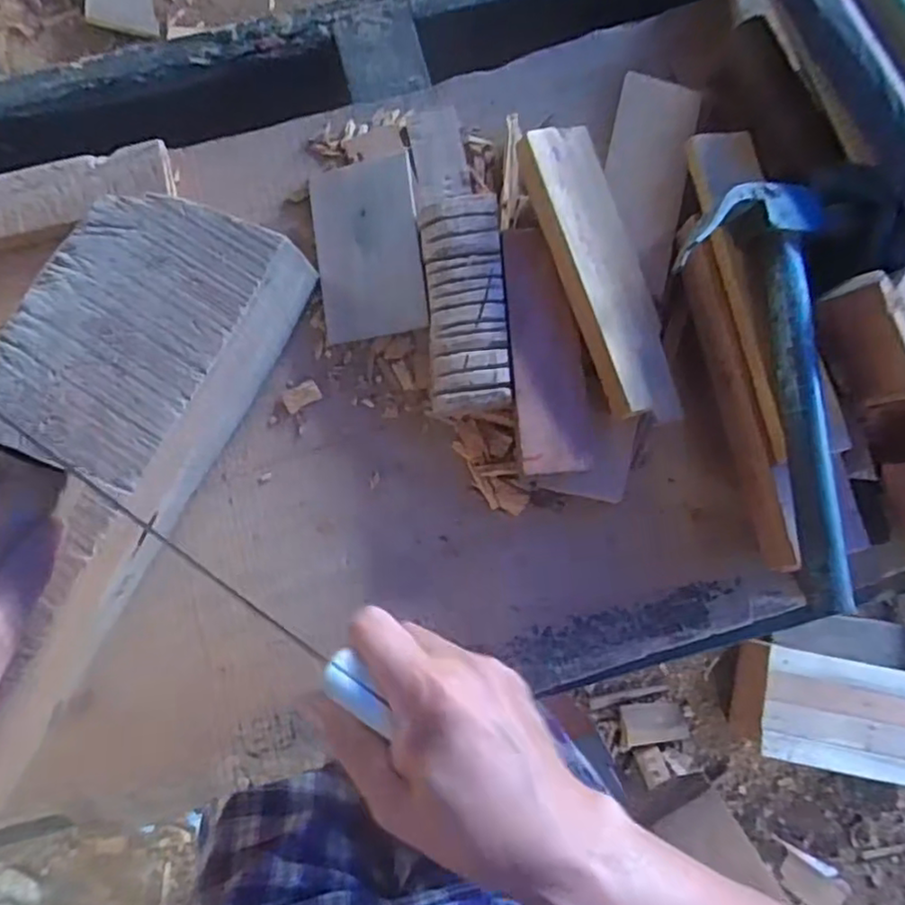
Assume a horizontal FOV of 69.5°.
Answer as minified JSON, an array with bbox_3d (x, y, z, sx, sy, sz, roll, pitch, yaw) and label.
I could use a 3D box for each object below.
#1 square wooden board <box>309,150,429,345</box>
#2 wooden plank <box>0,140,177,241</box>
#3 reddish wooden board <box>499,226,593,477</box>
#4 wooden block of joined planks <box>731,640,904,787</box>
[{"bbox_3d":[-0.055,-0.133,0.425,0.066,0.020,0.115,-8,80,-1],"label":"square wooden board"},{"bbox_3d":[-0.299,-0.163,0.440,0.220,0.016,0.045,-14,80,-2],"label":"wooden plank"},{"bbox_3d":[0.056,-0.063,0.391,0.042,0.005,0.150,-4,80,-1],"label":"reddish wooden board"},{"bbox_3d":[0.595,0.389,0.969,0.305,0.123,0.155,11,80,2],"label":"wooden block of joined planks"}]

